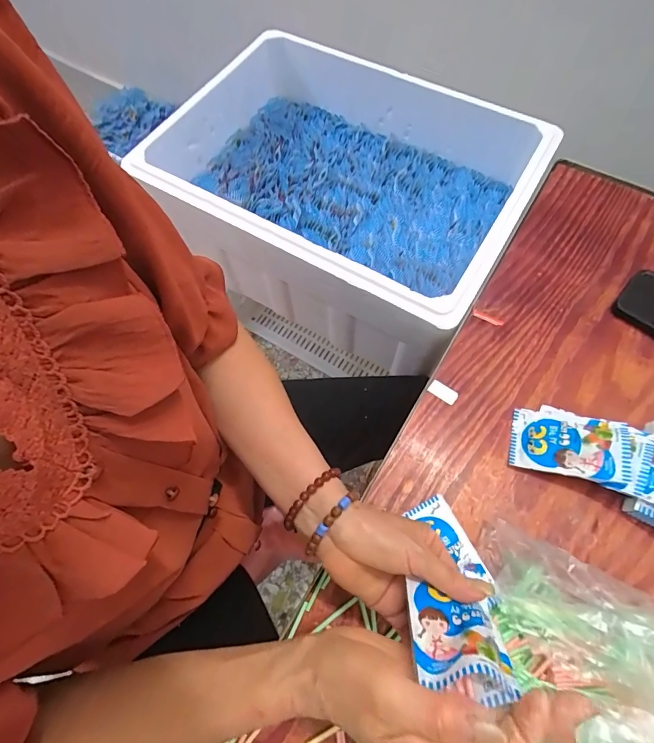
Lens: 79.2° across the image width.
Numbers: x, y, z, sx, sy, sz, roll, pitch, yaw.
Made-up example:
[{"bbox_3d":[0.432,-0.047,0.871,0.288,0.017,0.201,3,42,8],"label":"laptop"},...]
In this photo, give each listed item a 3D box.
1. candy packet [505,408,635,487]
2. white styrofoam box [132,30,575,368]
[{"bbox_3d":[0.248,0.076,0.407,0.105,0.011,0.064,6,62,31],"label":"candy packet"},{"bbox_3d":[0.014,-0.319,0.694,0.590,0.178,0.416,30,70,15],"label":"white styrofoam box"}]

